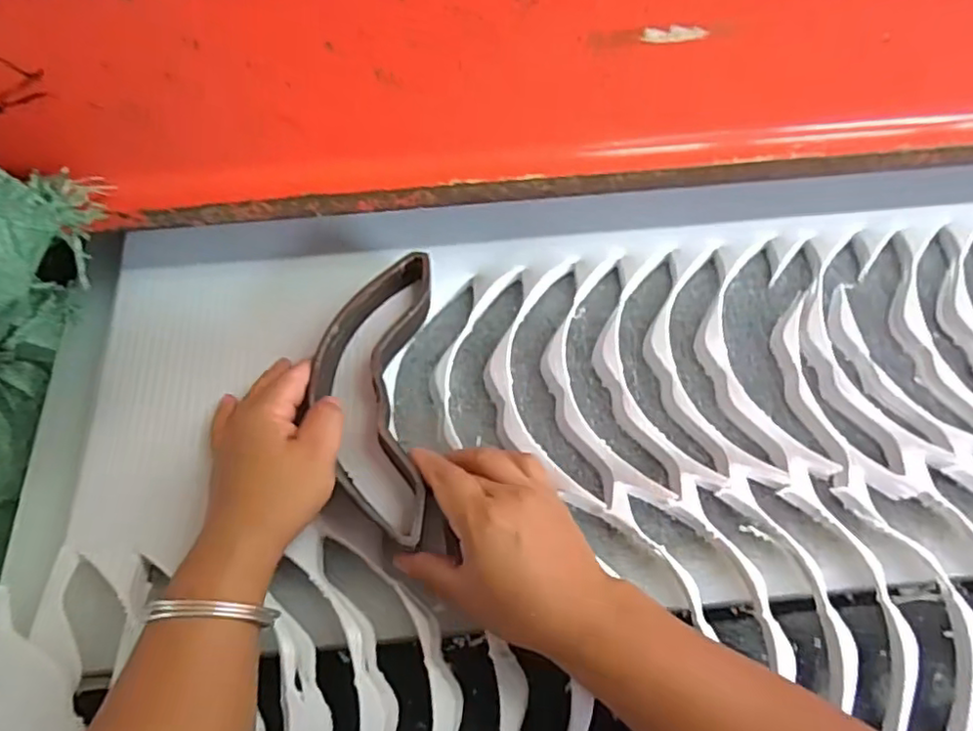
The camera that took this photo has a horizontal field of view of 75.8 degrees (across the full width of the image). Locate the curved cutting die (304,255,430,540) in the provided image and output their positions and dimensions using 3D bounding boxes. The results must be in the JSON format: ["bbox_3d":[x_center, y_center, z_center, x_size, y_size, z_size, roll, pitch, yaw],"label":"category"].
[{"bbox_3d":[-0.074,0.019,0.421,0.076,0.036,0.206,-3,62,-2],"label":"curved cutting die"}]

